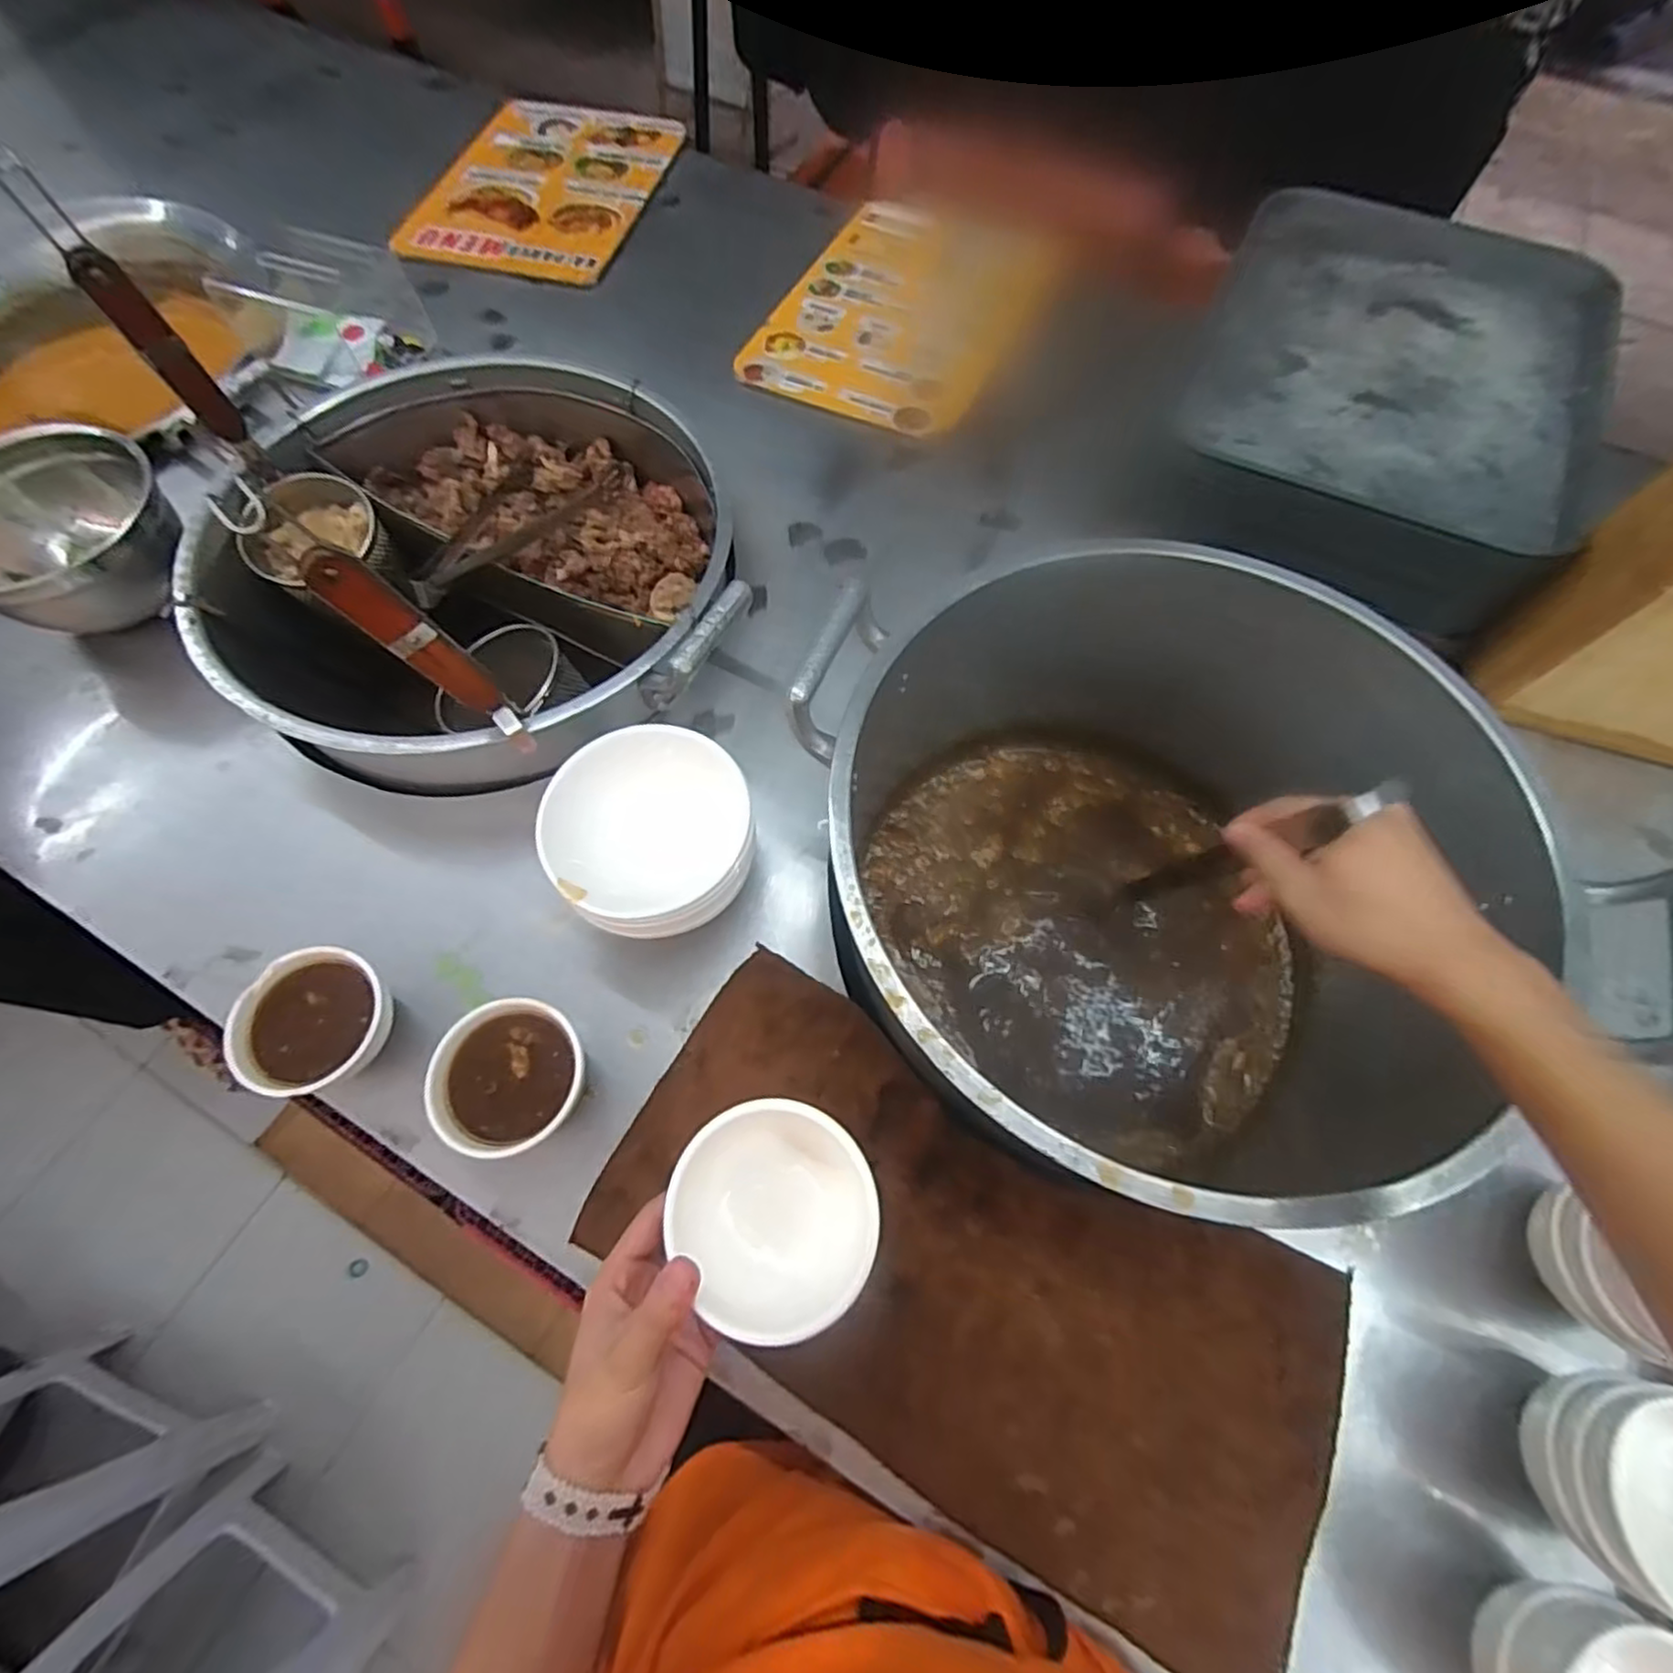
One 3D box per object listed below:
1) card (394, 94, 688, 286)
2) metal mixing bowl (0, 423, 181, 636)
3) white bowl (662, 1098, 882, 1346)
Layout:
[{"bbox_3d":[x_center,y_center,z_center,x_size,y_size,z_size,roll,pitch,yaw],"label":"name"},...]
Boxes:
[{"bbox_3d":[-0.400,-0.901,0.982,0.292,0.007,0.403,12,66,4],"label":"card"},{"bbox_3d":[-0.677,-0.260,0.637,0.175,0.108,0.175,0,66,-1],"label":"metal mixing bowl"},{"bbox_3d":[-0.031,0.186,0.356,0.095,0.045,0.101,0,66,-1],"label":"white bowl"}]

